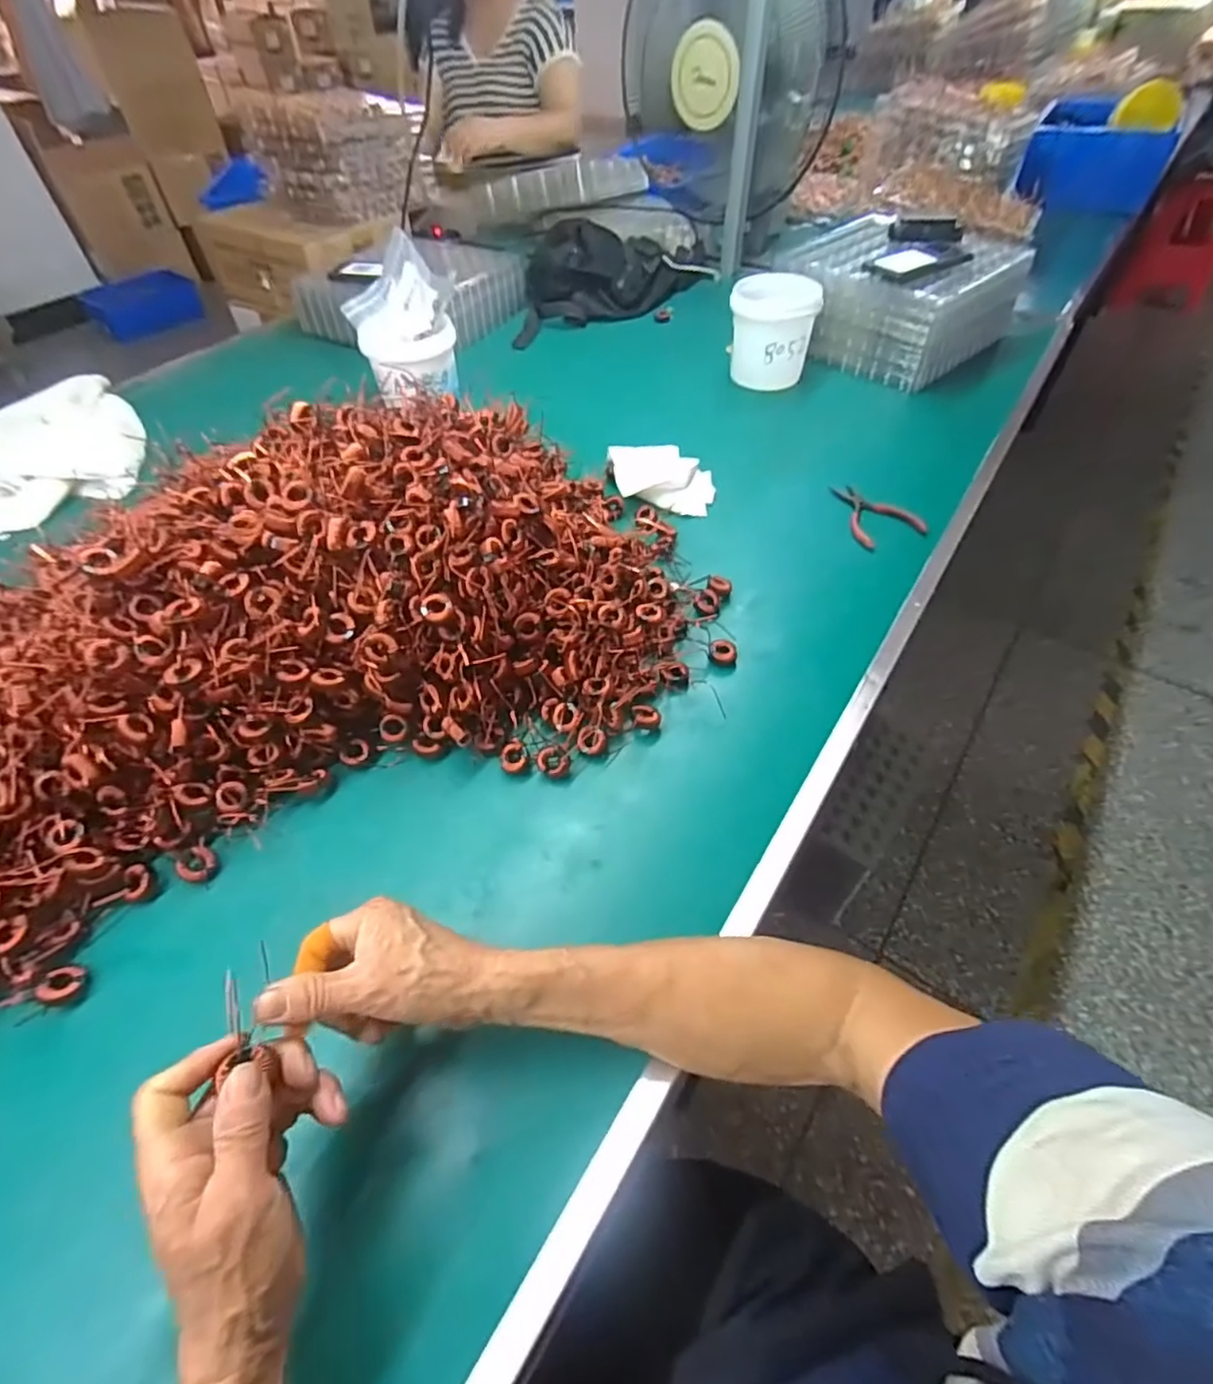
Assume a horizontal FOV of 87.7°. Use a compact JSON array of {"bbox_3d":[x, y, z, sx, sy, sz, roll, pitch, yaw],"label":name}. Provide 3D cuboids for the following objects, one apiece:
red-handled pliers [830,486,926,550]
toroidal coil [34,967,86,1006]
[{"bbox_3d":[0.300,-0.212,0.732,0.079,0.014,0.119,-20,53,-15],"label":"red-handled pliers"},{"bbox_3d":[-0.369,0.199,0.428,0.024,0.010,0.024,-1,50,1],"label":"toroidal coil"}]

